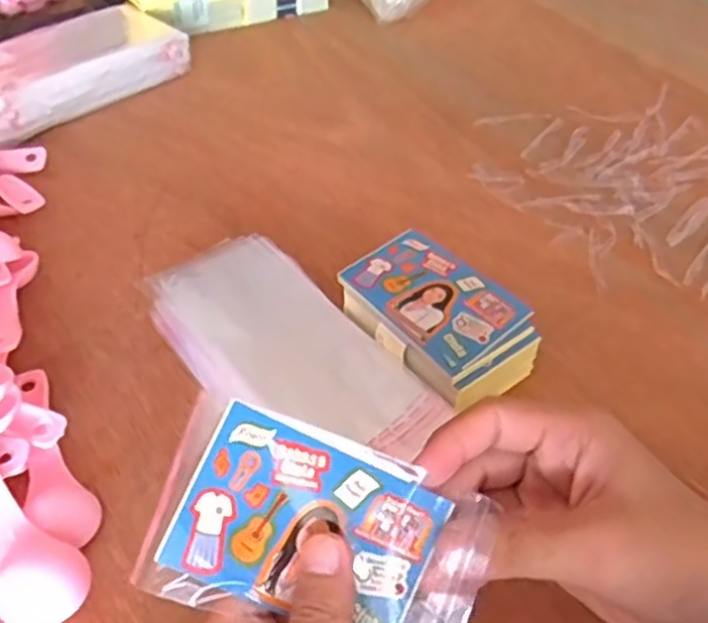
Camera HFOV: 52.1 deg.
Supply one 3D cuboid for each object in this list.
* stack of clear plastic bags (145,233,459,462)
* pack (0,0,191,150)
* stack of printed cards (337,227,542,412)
[{"bbox_3d":[-0.038,0.023,0.397,0.088,0.028,0.176,-26,52,-26],"label":"stack of clear plastic bags"},{"bbox_3d":[-0.236,-0.198,0.587,0.104,0.043,0.204,32,52,25],"label":"pack"},{"bbox_3d":[0.045,0.010,0.399,0.067,0.043,0.103,-32,55,-30],"label":"stack of printed cards"}]

